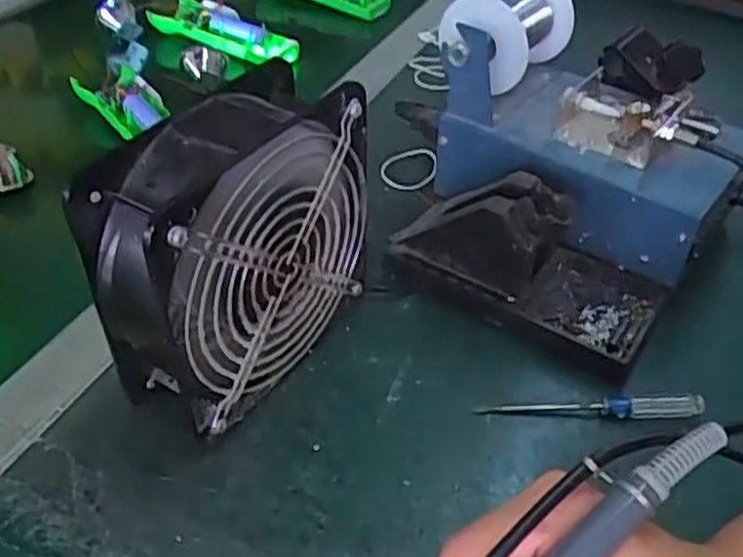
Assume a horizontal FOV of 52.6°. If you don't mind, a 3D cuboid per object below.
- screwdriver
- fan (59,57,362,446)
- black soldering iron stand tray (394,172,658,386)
[{"bbox_3d":[0.117,0.068,0.404,0.119,0.011,0.010,2,42,2],"label":"screwdriver"},{"bbox_3d":[-0.068,-0.014,0.391,0.065,0.149,0.152,26,48,26],"label":"fan"},{"bbox_3d":[0.091,-0.018,0.457,0.169,0.072,0.085,25,48,25],"label":"black soldering iron stand tray"}]

